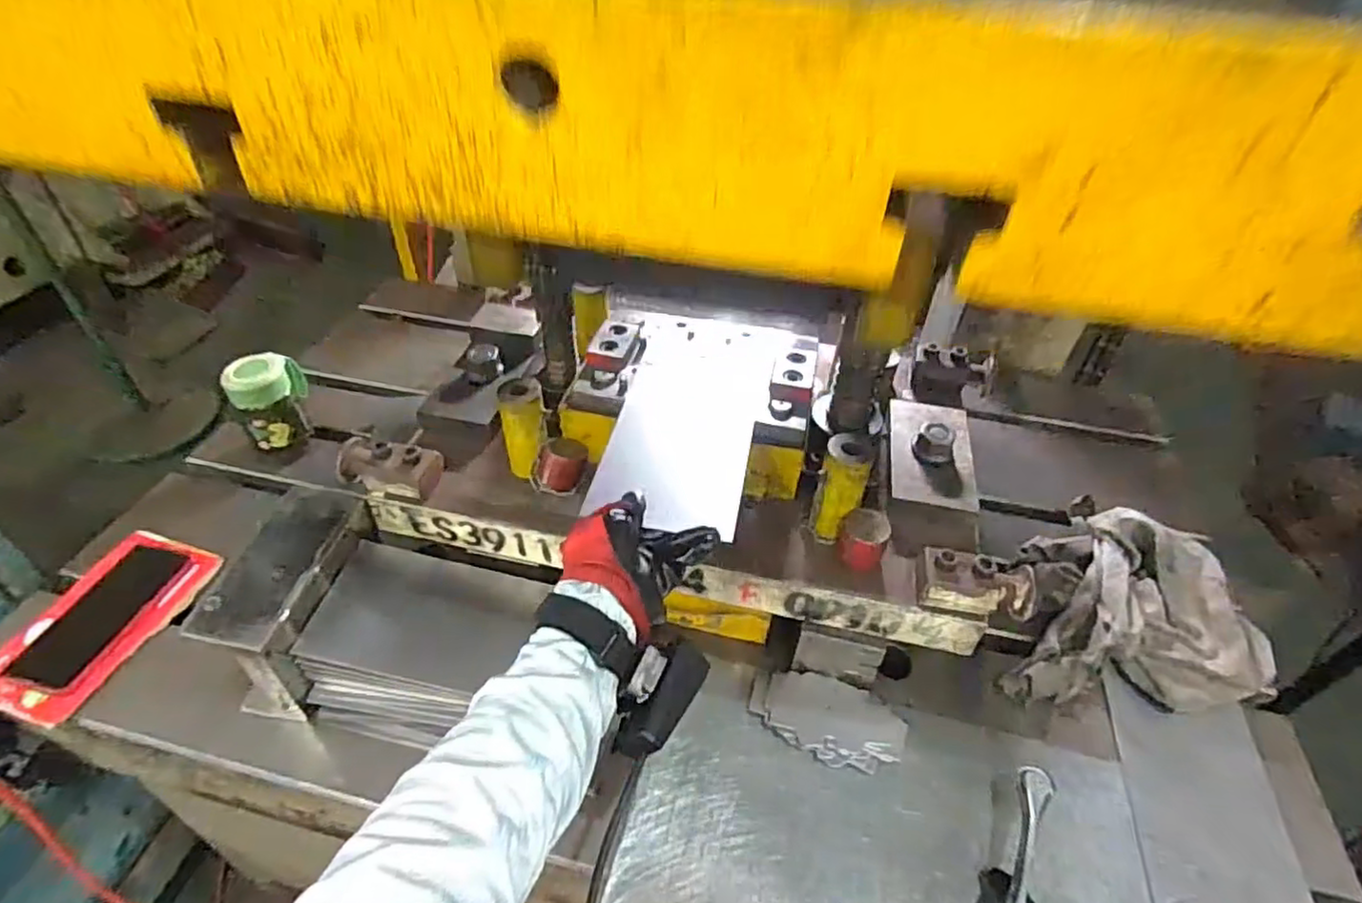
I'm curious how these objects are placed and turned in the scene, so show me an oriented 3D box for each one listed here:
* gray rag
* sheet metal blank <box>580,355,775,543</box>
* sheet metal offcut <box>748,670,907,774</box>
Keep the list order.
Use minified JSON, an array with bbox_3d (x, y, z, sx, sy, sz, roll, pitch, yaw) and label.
[{"bbox_3d":[0.447,0.154,0.691,0.254,0.076,0.194,4,42,1],"label":"gray rag"},{"bbox_3d":[0.007,-0.019,0.600,0.126,0.006,0.222,9,44,7],"label":"sheet metal blank"},{"bbox_3d":[0.133,0.242,0.619,0.137,0.012,0.078,18,44,15],"label":"sheet metal offcut"}]

